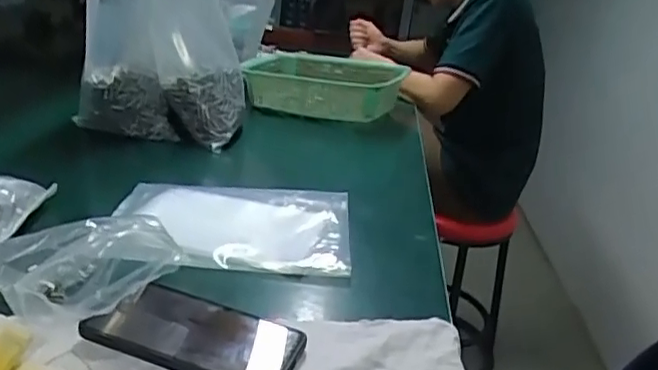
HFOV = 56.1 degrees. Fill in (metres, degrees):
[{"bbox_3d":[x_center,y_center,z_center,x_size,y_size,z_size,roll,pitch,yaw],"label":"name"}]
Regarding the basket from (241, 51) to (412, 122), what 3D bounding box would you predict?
[{"bbox_3d":[-0.011,-0.194,1.176,0.275,0.094,0.175,8,20,1],"label":"basket"}]

